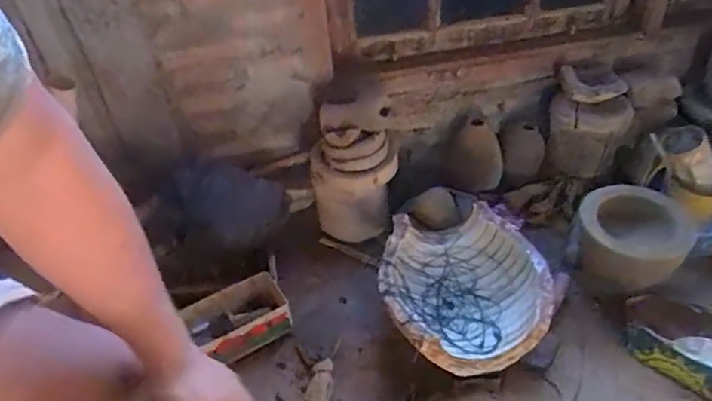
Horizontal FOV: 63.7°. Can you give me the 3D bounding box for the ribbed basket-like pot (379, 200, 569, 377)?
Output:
[{"bbox_3d":[0.222,0.177,1.196,0.330,0.122,0.336,-4,40,3],"label":"ribbed basket-like pot"}]

